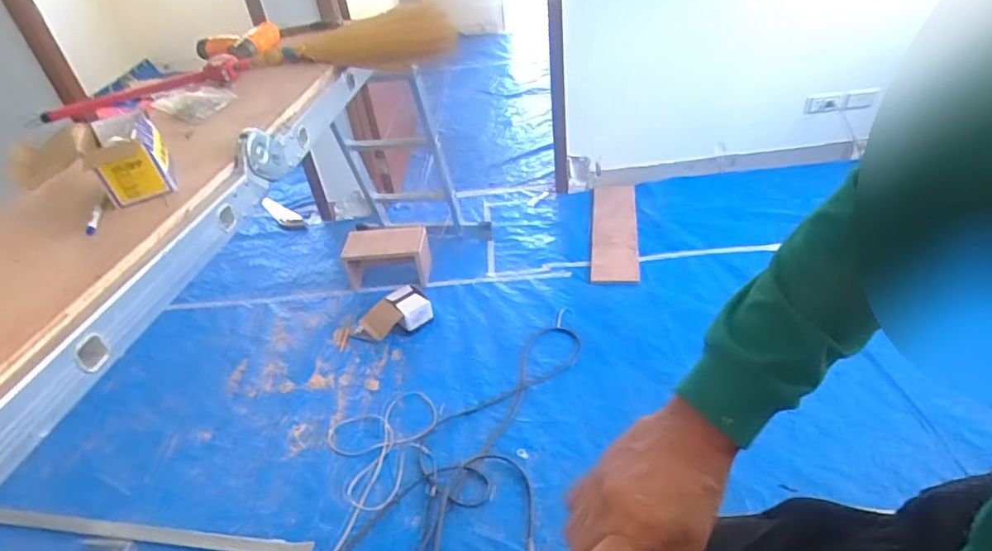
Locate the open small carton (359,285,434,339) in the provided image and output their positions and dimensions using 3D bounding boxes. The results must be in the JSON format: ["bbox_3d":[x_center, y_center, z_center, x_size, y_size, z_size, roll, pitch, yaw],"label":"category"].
[{"bbox_3d":[-0.340,0.139,1.884,0.236,0.105,0.136,-31,43,-26],"label":"open small carton"}]

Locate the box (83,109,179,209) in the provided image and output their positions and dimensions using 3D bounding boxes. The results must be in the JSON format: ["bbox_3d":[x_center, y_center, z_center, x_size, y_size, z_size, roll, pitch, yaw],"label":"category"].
[{"bbox_3d":[-0.515,-0.164,0.784,0.092,0.088,0.118,-25,41,-21],"label":"box"}]

